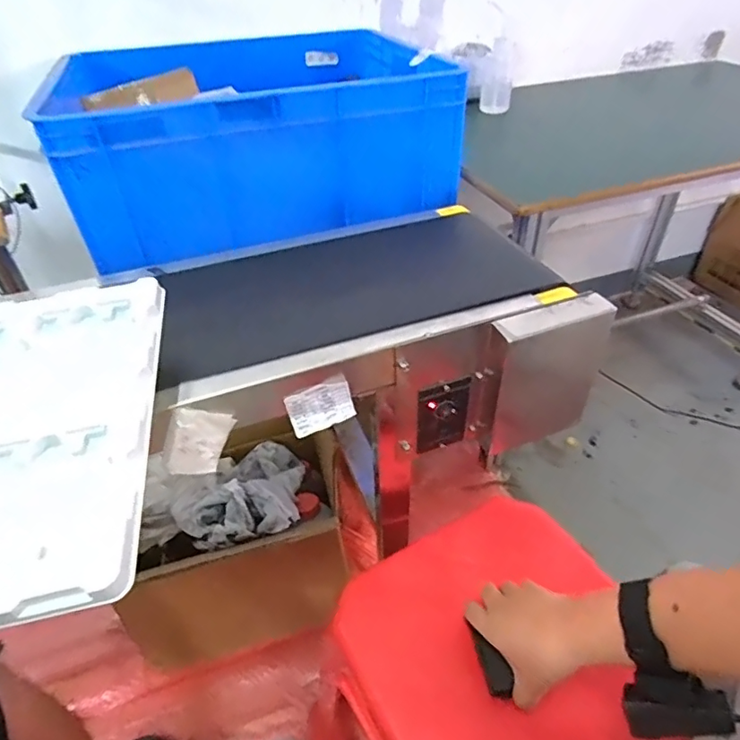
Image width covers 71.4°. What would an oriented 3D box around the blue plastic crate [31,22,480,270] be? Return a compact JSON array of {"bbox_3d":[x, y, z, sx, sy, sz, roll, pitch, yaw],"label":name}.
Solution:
[{"bbox_3d":[-0.201,-0.415,0.882,0.567,0.195,0.490,-15,43,-15],"label":"blue plastic crate"}]

